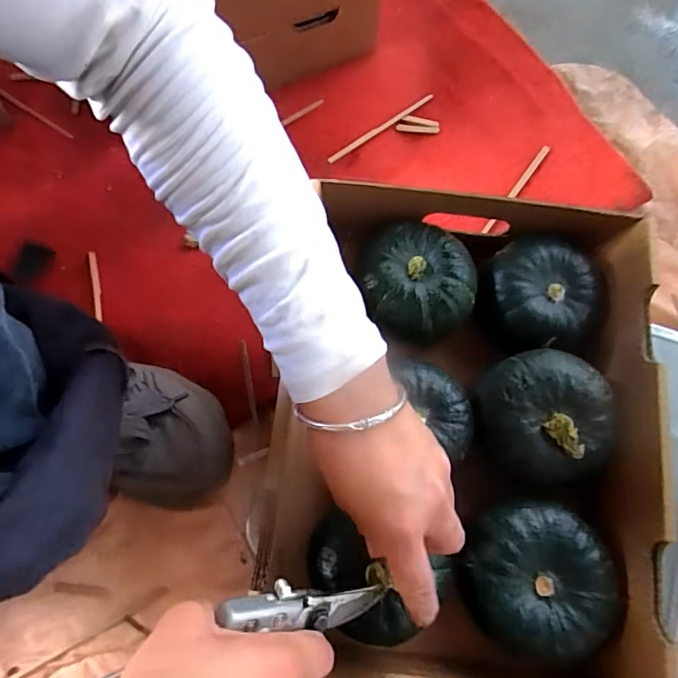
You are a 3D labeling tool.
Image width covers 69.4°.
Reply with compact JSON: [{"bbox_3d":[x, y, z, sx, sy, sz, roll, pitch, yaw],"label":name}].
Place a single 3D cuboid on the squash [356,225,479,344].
[{"bbox_3d":[0.060,-0.043,0.396,0.083,0.053,0.090,0,74,0],"label":"squash"}]

